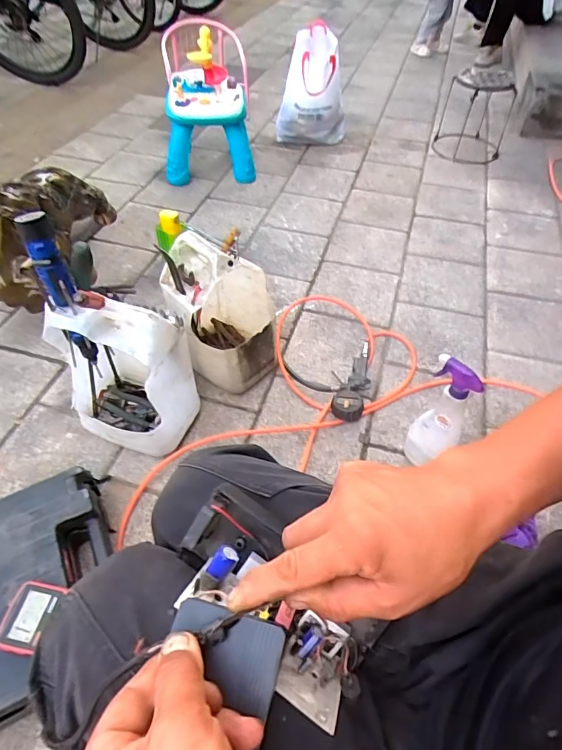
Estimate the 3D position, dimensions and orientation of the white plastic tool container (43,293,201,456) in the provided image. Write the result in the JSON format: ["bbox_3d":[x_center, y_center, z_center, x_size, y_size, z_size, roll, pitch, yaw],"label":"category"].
[{"bbox_3d":[-0.294,-0.003,0.861,0.230,0.341,0.176,15,51,11],"label":"white plastic tool container"}]

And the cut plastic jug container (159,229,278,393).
[{"bbox_3d":[-0.121,-0.148,0.971,0.218,0.287,0.207,37,58,23],"label":"cut plastic jug container"}]

